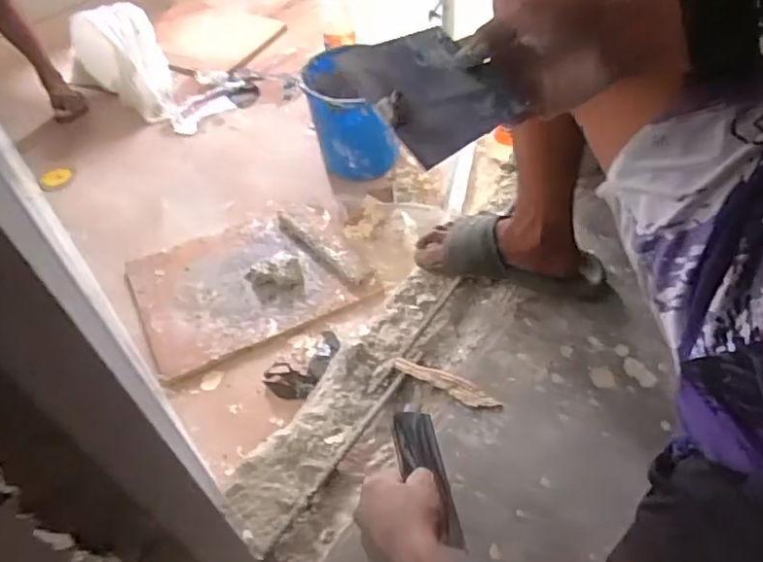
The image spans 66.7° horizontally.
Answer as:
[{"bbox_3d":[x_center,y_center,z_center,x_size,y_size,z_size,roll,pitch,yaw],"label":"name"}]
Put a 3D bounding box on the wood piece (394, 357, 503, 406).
[{"bbox_3d":[0.088,0.138,0.795,0.149,0.022,0.030,19,54,20],"label":"wood piece"}]

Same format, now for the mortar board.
[{"bbox_3d":[-0.292,-0.010,1.286,0.487,0.031,0.355,-22,52,-15],"label":"mortar board"}]

